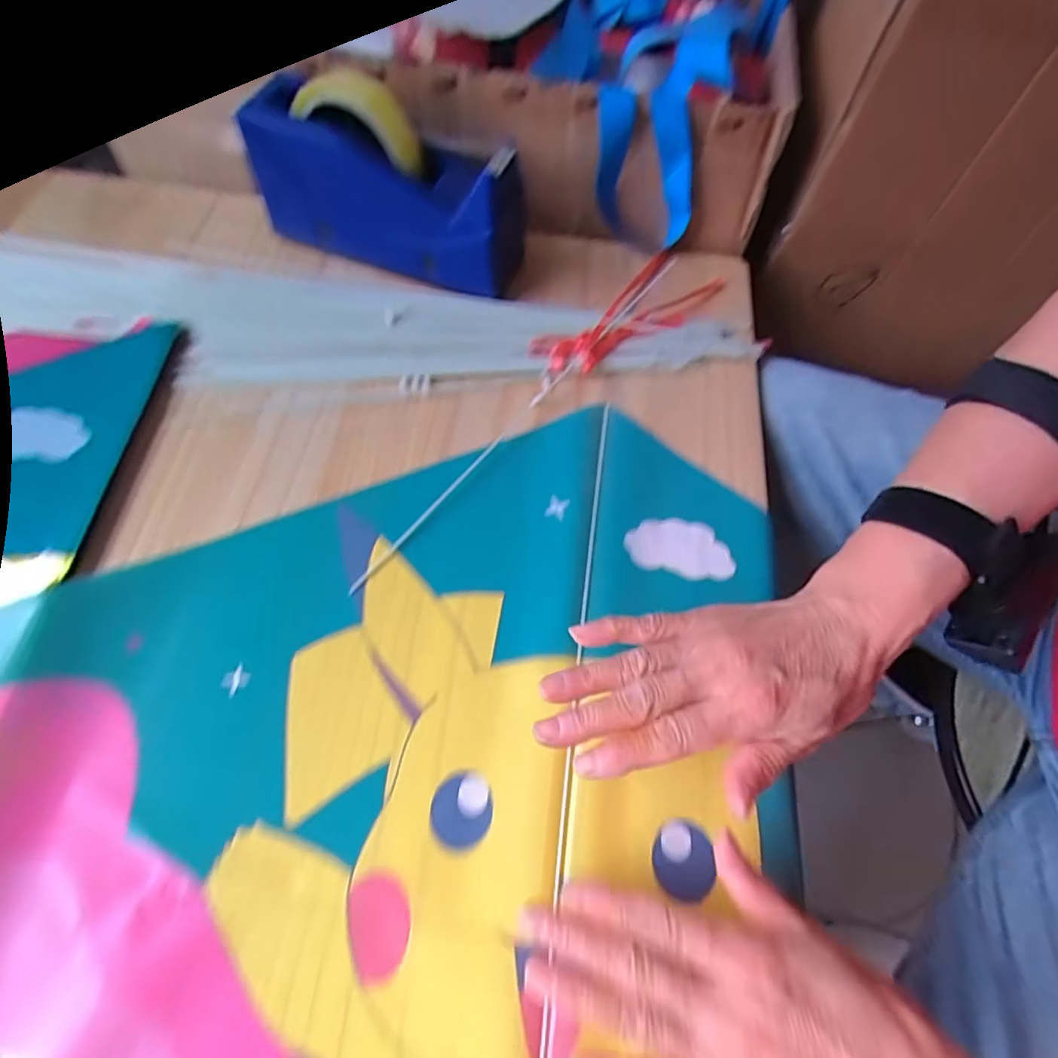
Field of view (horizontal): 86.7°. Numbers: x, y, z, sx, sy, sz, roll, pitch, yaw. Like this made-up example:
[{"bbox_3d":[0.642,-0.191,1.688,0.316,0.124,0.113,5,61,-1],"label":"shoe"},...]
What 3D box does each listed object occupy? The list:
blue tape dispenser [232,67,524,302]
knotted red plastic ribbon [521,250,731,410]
[{"bbox_3d":[-0.105,-0.265,0.426,0.201,0.101,0.077,22,65,7],"label":"blue tape dispenser"},{"bbox_3d":[0.071,-0.163,0.438,0.199,0.014,0.059,-39,72,-19],"label":"knotted red plastic ribbon"}]

